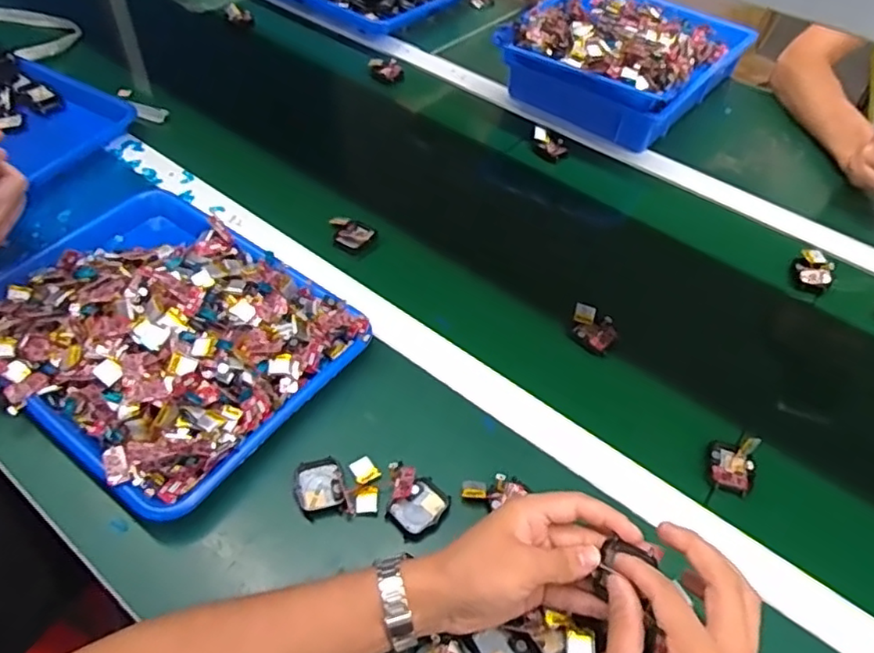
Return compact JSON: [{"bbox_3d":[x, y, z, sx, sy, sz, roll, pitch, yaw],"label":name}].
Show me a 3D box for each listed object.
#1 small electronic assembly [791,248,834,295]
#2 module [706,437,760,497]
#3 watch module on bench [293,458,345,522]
[{"bbox_3d":[0.423,-0.063,0.703,0.041,0.018,0.050,31,55,21],"label":"small electronic assembly"},{"bbox_3d":[0.252,0.116,0.533,0.037,0.020,0.047,20,52,13],"label":"module"},{"bbox_3d":[-0.096,0.130,0.509,0.039,0.010,0.044,-12,52,-13],"label":"watch module on bench"}]

